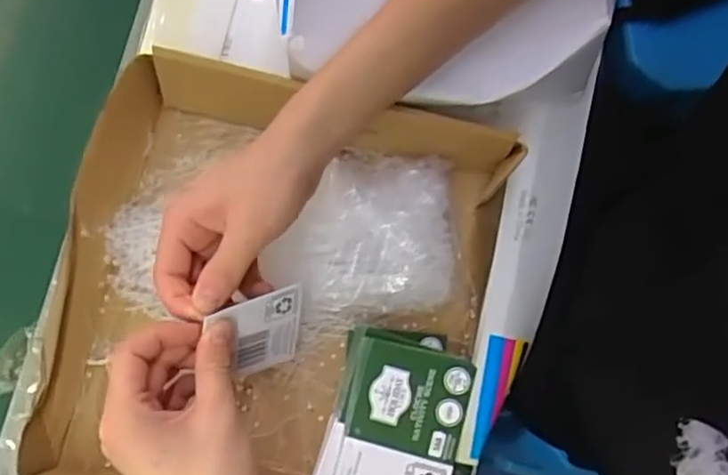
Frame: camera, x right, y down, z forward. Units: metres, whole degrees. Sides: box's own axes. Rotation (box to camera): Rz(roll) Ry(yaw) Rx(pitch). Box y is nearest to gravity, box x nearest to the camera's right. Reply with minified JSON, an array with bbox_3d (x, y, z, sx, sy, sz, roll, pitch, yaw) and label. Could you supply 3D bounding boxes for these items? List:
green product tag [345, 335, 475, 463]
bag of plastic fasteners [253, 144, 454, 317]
[{"bbox_3d":[0.029,0.103,0.423,0.075,0.009,0.065,13,81,2],"label":"green product tag"},{"bbox_3d":[-0.002,-0.006,0.468,0.129,0.030,0.113,-3,79,0],"label":"bag of plastic fasteners"}]

